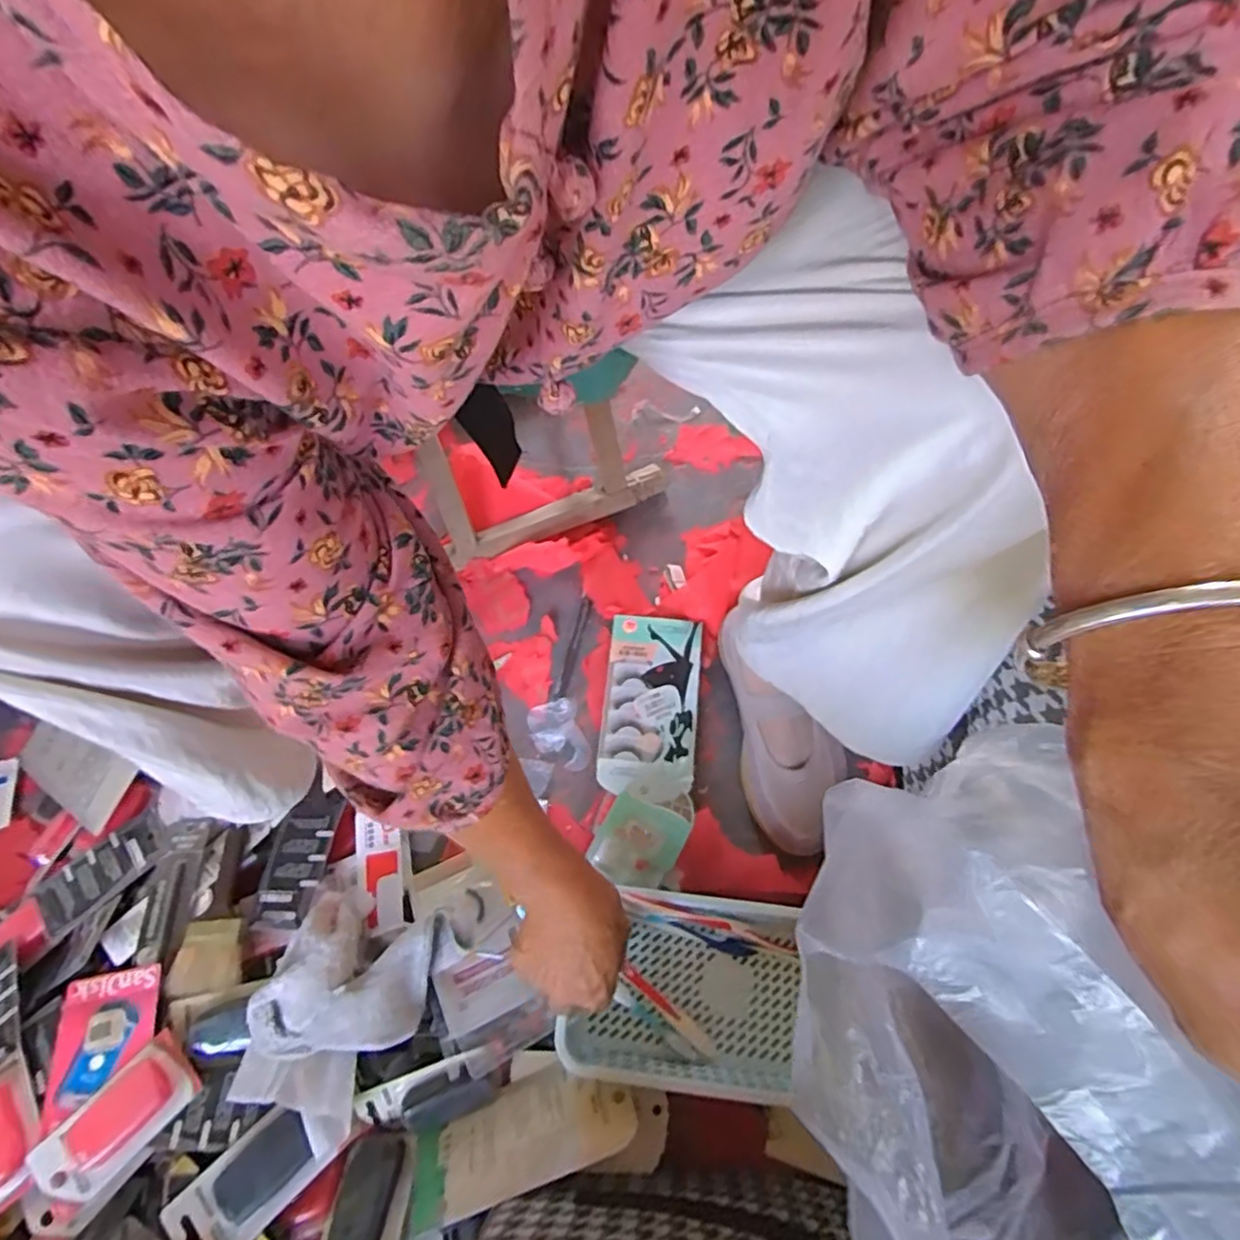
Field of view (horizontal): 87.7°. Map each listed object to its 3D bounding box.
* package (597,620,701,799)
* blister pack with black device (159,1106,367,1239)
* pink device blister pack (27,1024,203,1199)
[{"bbox_3d":[0.031,0.082,0.633,0.093,0.012,0.181,6,68,2],"label":"package"},{"bbox_3d":[-0.256,0.392,0.452,0.111,0.022,0.056,-40,73,-15],"label":"blister pack with black device"},{"bbox_3d":[-0.366,0.364,0.467,0.054,0.019,0.108,43,73,15],"label":"pink device blister pack"}]

